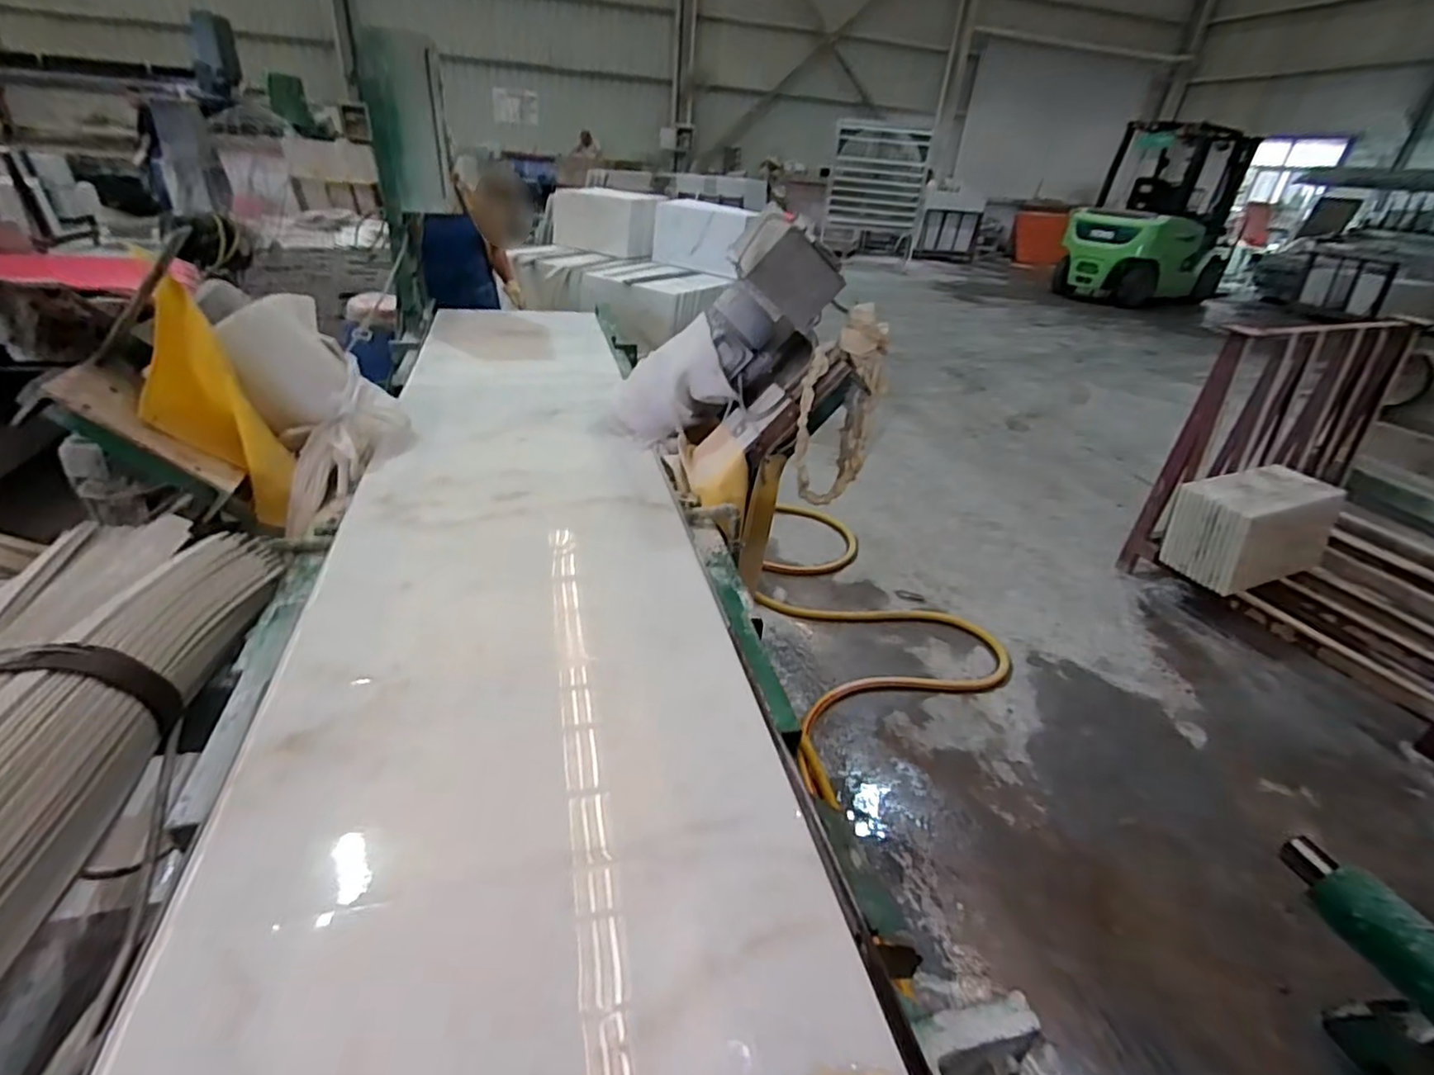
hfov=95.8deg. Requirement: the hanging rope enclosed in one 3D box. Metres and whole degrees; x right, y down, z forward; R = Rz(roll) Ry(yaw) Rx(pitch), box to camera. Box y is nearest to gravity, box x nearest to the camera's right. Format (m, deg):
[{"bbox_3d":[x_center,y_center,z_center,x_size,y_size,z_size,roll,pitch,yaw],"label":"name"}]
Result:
[{"bbox_3d":[0.262,-0.287,1.454,0.204,0.448,0.084,-4,26,-23],"label":"hanging rope"}]

